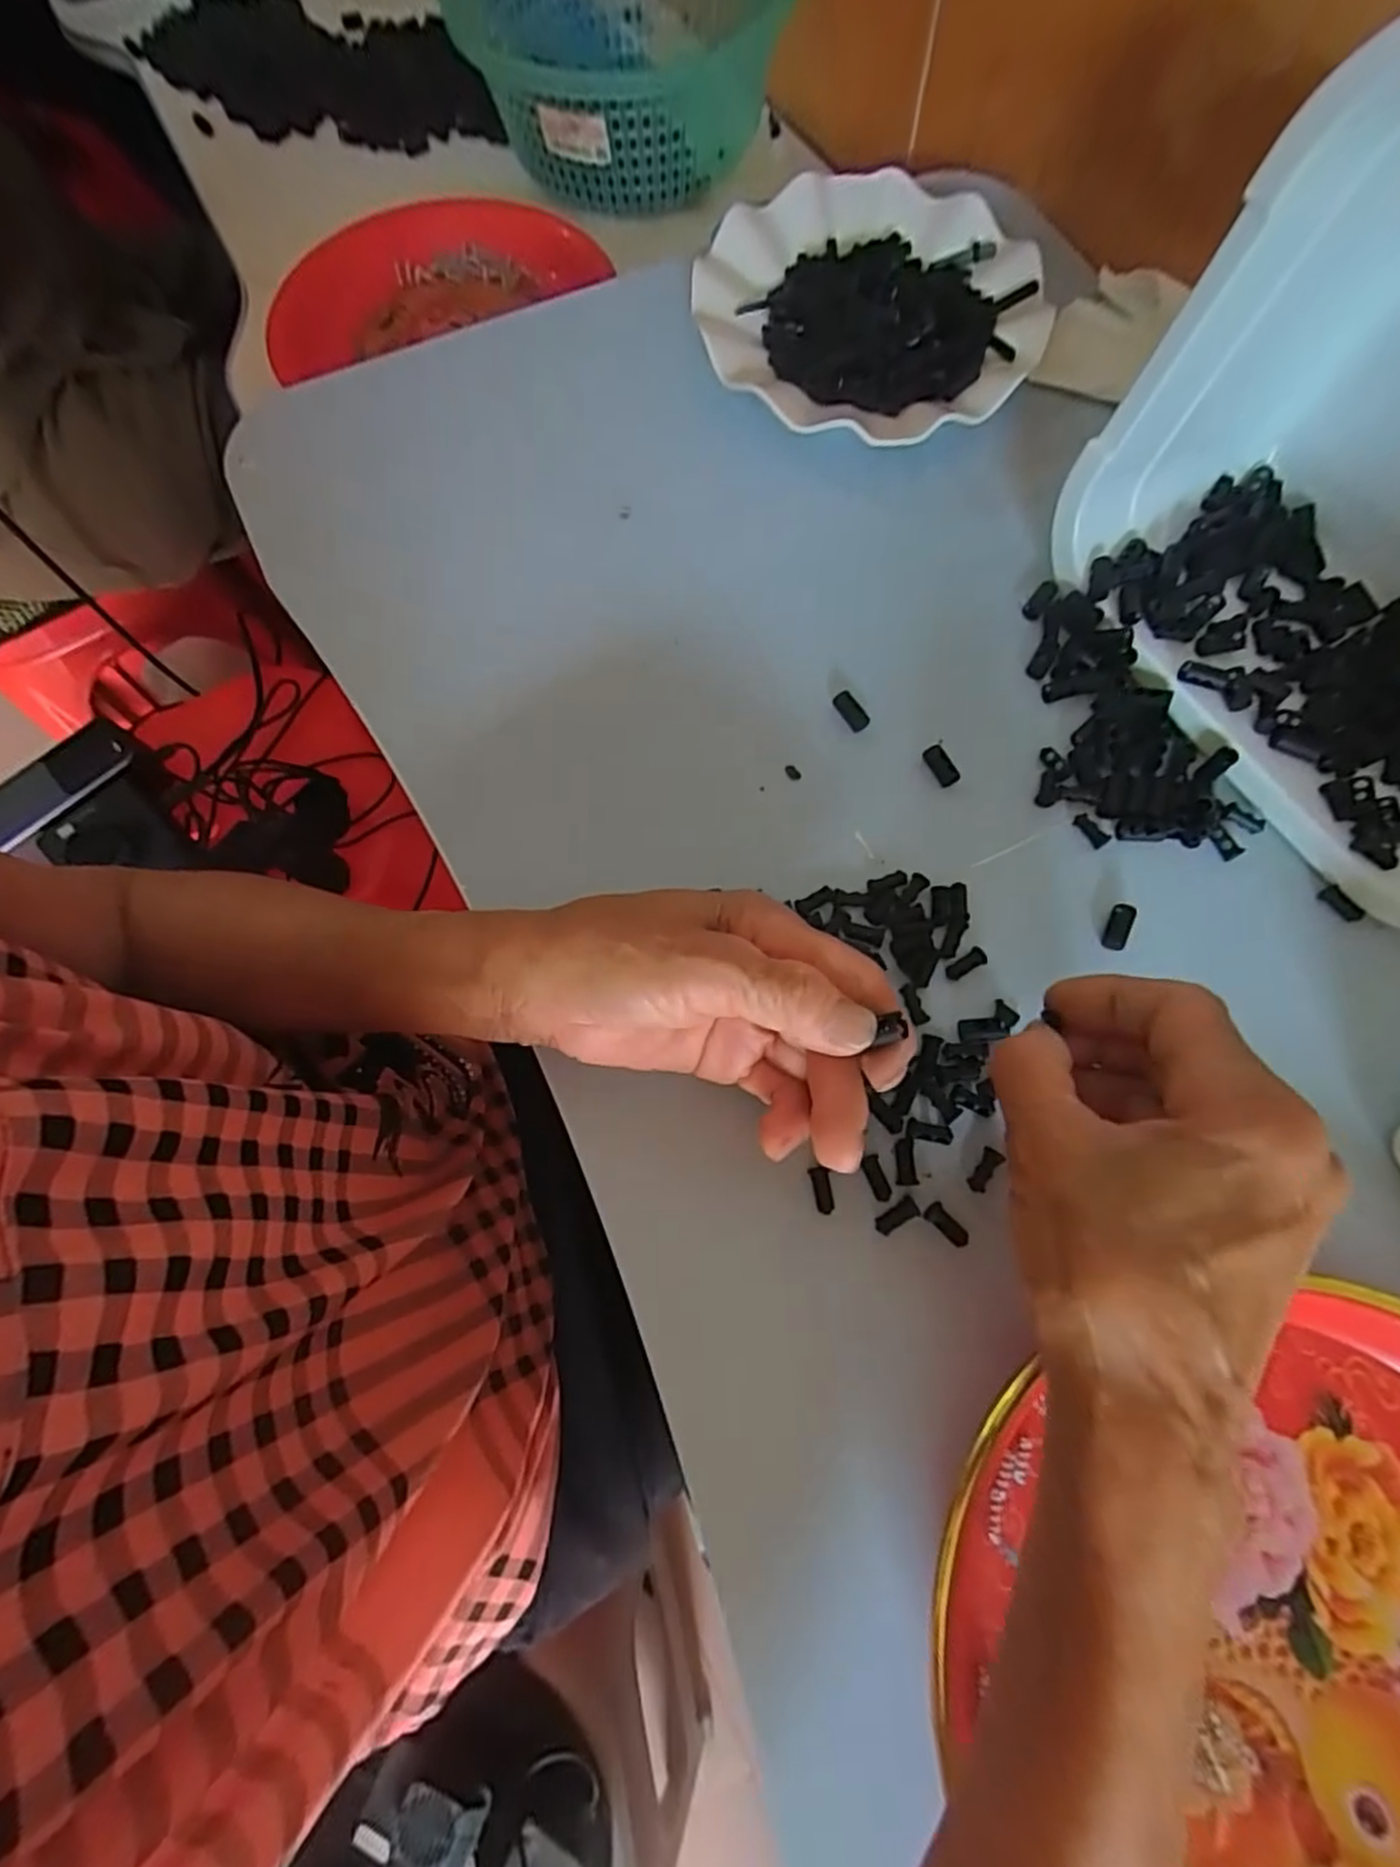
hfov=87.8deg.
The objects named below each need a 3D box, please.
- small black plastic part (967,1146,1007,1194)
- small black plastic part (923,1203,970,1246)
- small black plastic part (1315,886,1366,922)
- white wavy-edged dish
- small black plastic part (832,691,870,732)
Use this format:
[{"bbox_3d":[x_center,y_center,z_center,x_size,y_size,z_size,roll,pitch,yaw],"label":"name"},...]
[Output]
[{"bbox_3d":[0.106,0.088,0.269,0.007,0.004,0.017,35,76,13],"label":"small black plastic part"},{"bbox_3d":[0.090,0.106,0.264,0.017,0.004,0.008,40,77,14],"label":"small black plastic part"},{"bbox_3d":[0.263,-0.012,0.298,0.005,0.006,0.017,-31,73,-8],"label":"small black plastic part"},{"bbox_3d":[0.083,-0.324,0.379,0.161,0.030,0.179,-26,72,-7],"label":"white wavy-edged dish"},{"bbox_3d":[0.068,-0.100,0.329,0.008,0.008,0.018,-32,73,-9],"label":"small black plastic part"}]

